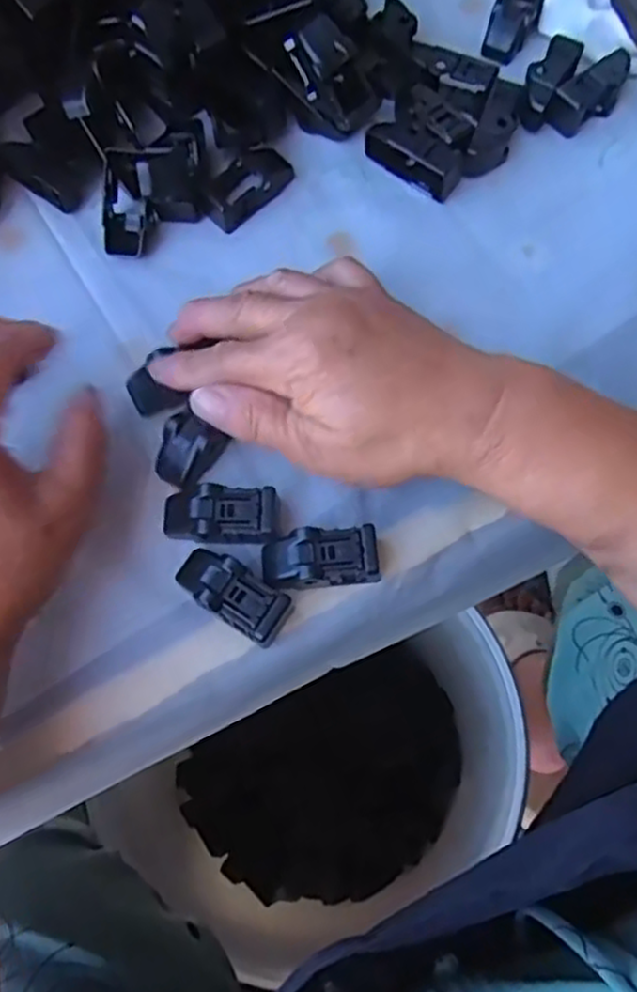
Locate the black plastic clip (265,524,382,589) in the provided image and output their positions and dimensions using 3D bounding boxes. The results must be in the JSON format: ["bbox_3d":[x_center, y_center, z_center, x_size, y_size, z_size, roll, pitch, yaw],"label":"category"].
[{"bbox_3d":[0.001,0.027,0.309,0.047,0.016,0.025,-5,70,0],"label":"black plastic clip"}]

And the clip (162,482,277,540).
[{"bbox_3d":[-0.042,0.009,0.316,0.050,0.015,0.024,3,71,3],"label":"clip"}]

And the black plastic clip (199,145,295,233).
[{"bbox_3d":[-0.037,-0.159,0.372,0.050,0.020,0.024,-39,74,-11],"label":"black plastic clip"}]

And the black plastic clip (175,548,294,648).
[{"bbox_3d":[-0.036,0.041,0.305,0.050,0.016,0.022,33,75,12],"label":"black plastic clip"}]

